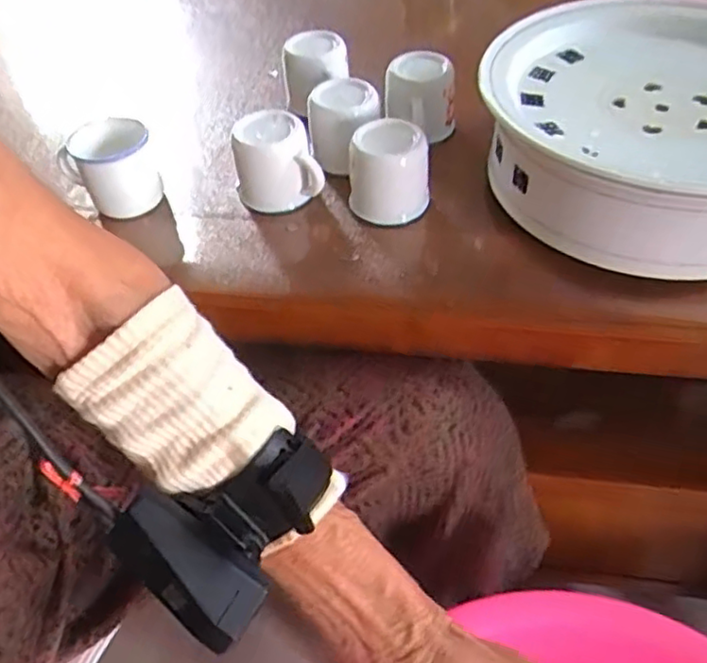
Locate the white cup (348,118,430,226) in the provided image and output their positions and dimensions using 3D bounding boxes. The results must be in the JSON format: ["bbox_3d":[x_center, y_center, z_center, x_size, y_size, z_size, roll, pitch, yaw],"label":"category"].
[{"bbox_3d":[0.023,-0.108,0.436,0.052,0.054,0.050,-3,49,3],"label":"white cup"}]

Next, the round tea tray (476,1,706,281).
[{"bbox_3d":[0.195,-0.131,0.425,0.217,0.081,0.229,2,49,7],"label":"round tea tray"}]

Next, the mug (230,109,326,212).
[{"bbox_3d":[-0.052,-0.118,0.451,0.062,0.053,0.049,-3,49,3],"label":"mug"}]

